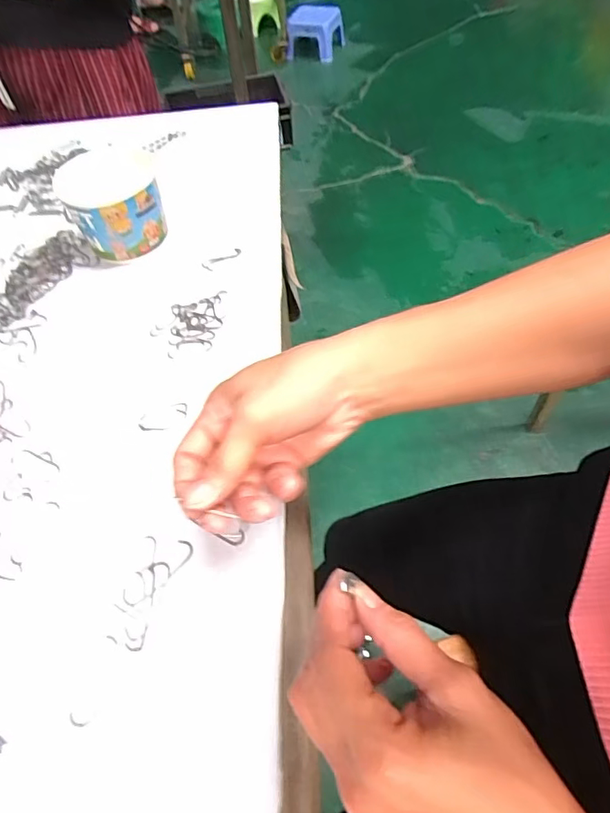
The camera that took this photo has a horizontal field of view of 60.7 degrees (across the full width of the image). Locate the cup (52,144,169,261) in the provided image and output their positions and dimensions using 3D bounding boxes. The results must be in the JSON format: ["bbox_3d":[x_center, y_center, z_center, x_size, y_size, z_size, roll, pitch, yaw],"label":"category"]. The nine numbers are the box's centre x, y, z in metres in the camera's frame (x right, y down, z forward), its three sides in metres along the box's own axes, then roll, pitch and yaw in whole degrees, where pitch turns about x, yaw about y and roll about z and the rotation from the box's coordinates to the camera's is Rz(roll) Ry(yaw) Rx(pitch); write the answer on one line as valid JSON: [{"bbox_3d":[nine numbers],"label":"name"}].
[{"bbox_3d":[-0.184,-0.197,0.511,0.084,0.077,0.088,-2,55,3],"label":"cup"}]

